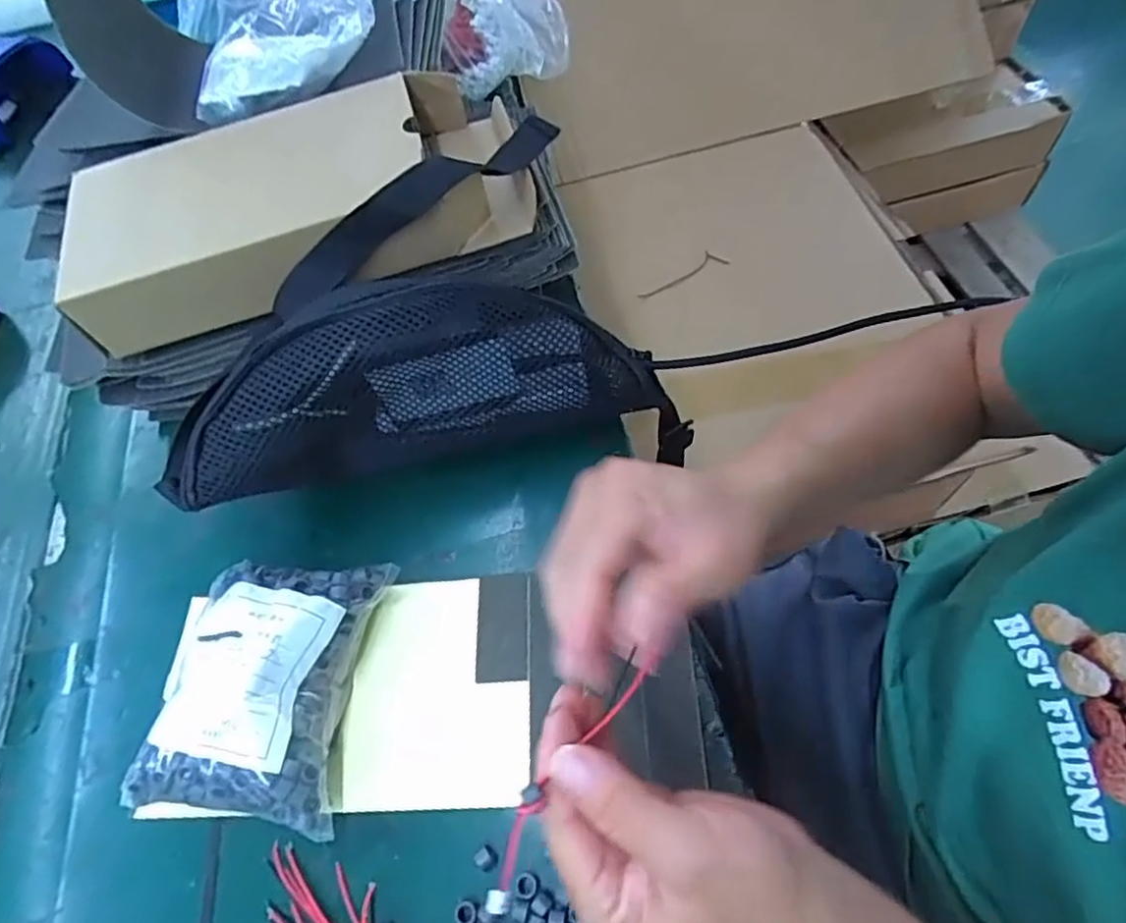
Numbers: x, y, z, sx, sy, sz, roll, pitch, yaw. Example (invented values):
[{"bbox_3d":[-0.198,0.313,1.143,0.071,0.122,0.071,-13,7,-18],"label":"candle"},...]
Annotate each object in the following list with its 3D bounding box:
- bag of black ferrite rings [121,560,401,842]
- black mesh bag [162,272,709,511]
[{"bbox_3d":[-0.158,0.120,0.356,0.100,0.064,0.135,0,60,9],"label":"bag of black ferrite rings"},{"bbox_3d":[-0.077,-0.048,0.393,0.298,0.122,0.060,-8,37,-12],"label":"black mesh bag"}]

